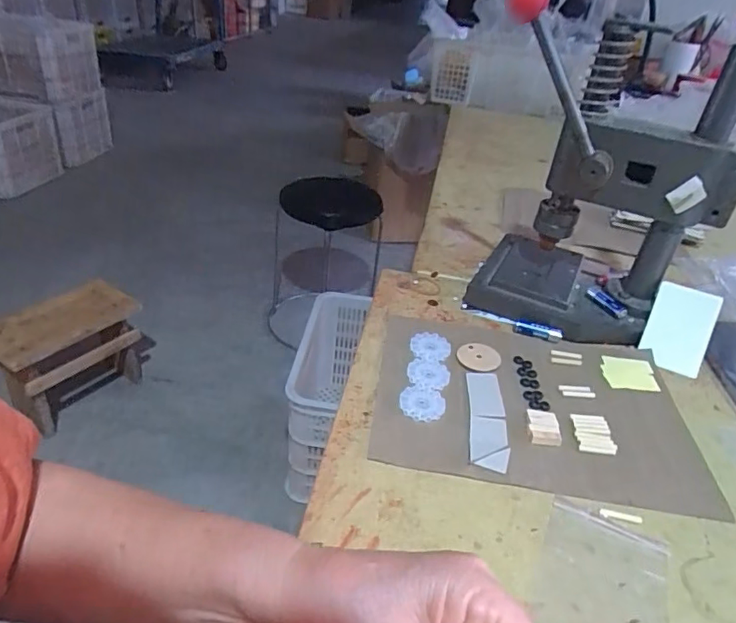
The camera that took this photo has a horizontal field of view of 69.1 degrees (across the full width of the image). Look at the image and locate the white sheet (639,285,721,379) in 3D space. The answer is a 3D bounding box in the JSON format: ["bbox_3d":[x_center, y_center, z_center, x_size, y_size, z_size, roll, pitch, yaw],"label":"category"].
[{"bbox_3d":[0.328,0.018,0.565,0.058,0.092,0.008,20,-8,31],"label":"white sheet"}]

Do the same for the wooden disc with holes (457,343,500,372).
[{"bbox_3d":[0.110,0.044,0.528,0.041,0.004,0.040,5,34,-3],"label":"wooden disc with holes"}]

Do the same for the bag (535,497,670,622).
[{"bbox_3d":[0.155,0.177,0.350,0.078,0.005,0.101,19,36,18],"label":"bag"}]

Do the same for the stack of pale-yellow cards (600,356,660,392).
[{"bbox_3d":[0.264,0.060,0.539,0.056,0.004,0.051,5,34,-2],"label":"stack of pale-yellow cards"}]

